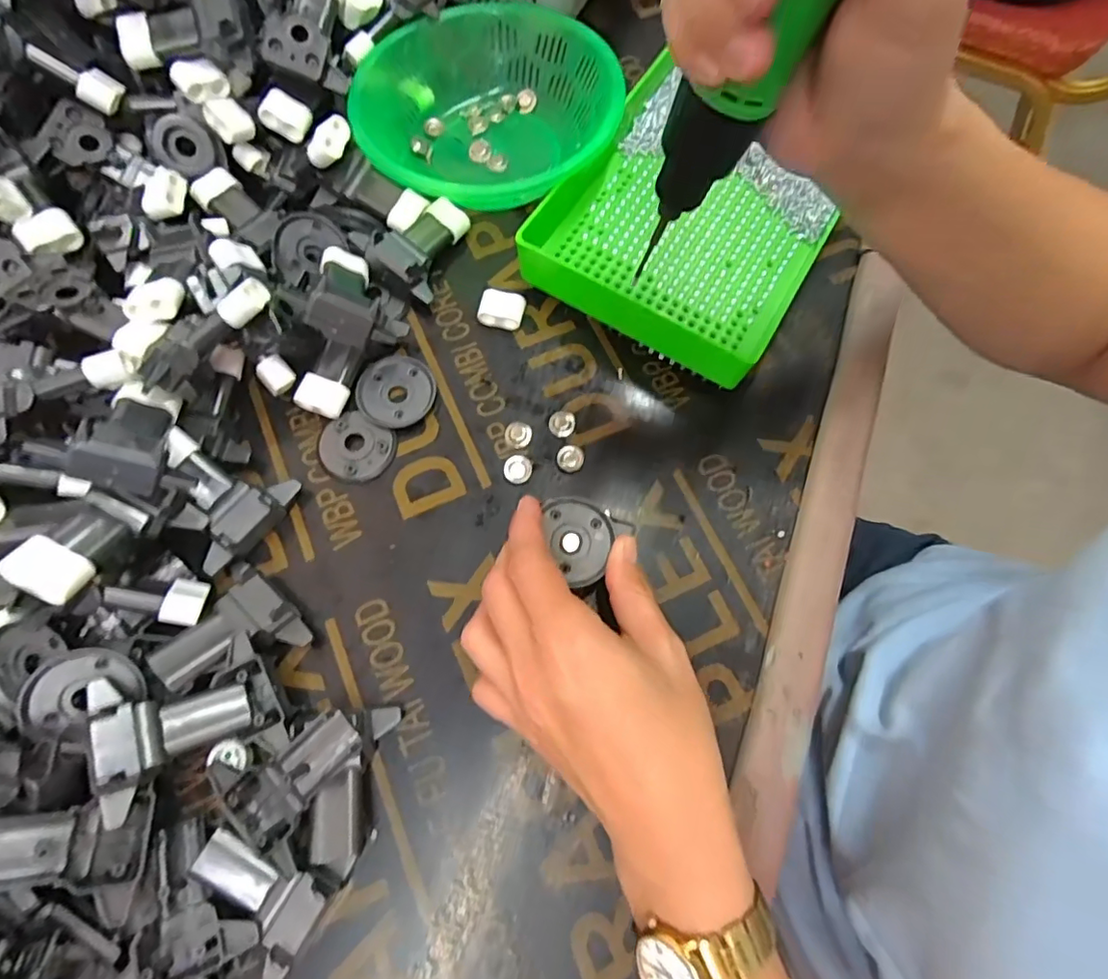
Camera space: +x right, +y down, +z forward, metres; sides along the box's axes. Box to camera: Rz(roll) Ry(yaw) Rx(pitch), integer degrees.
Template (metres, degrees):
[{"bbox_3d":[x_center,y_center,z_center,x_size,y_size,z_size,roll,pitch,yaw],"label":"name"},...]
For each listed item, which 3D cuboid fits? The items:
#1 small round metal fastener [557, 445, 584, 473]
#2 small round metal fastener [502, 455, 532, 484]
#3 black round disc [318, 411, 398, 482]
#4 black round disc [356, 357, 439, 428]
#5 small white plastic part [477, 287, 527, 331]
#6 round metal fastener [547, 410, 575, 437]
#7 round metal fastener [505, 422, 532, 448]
[{"bbox_3d":[0.009,-0.017,0.313,0.014,0.004,0.015,1,72,-2],"label":"small round metal fastener"},{"bbox_3d":[-0.020,-0.011,0.311,0.015,0.004,0.015,1,72,-2],"label":"small round metal fastener"},{"bbox_3d":[-0.108,-0.022,0.311,0.039,0.007,0.035,25,73,6],"label":"black round disc"},{"bbox_3d":[-0.089,-0.054,0.322,0.042,0.007,0.042,1,72,-2],"label":"black round disc"},{"bbox_3d":[-0.030,-0.106,0.337,0.026,0.014,0.018,13,72,3],"label":"small white plastic part"},{"bbox_3d":[0.005,-0.037,0.320,0.014,0.004,0.016,6,72,0],"label":"round metal fastener"},{"bbox_3d":[-0.020,-0.031,0.317,0.015,0.004,0.015,1,72,-2],"label":"round metal fastener"}]

